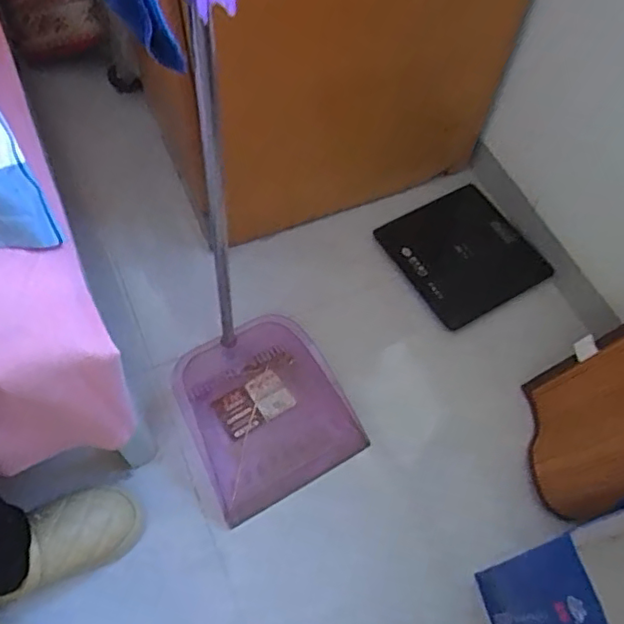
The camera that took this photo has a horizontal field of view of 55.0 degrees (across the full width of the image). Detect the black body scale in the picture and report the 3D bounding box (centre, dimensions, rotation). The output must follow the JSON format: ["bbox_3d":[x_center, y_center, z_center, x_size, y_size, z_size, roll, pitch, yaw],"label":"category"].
[{"bbox_3d":[0.295,-0.122,1.165,0.236,0.030,0.254,-29,65,-19],"label":"black body scale"}]

